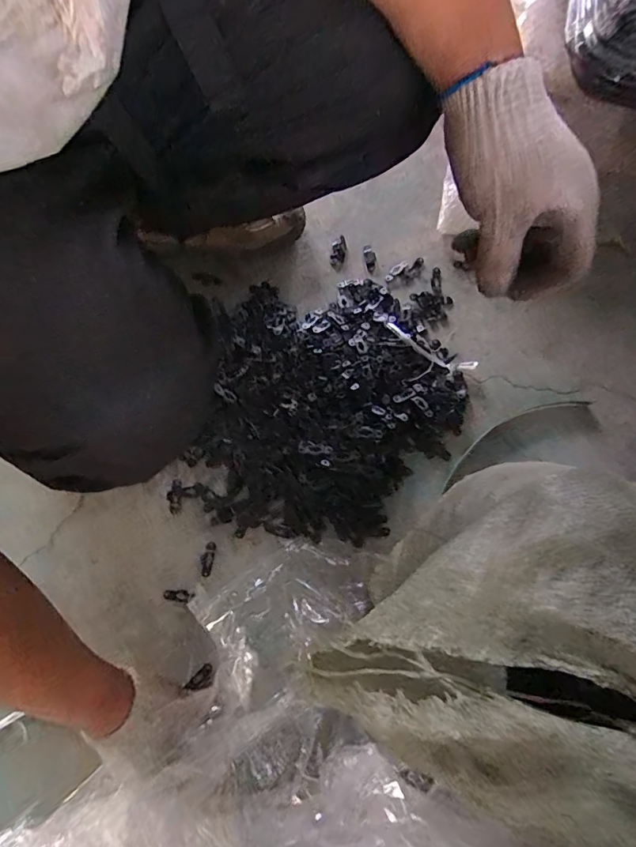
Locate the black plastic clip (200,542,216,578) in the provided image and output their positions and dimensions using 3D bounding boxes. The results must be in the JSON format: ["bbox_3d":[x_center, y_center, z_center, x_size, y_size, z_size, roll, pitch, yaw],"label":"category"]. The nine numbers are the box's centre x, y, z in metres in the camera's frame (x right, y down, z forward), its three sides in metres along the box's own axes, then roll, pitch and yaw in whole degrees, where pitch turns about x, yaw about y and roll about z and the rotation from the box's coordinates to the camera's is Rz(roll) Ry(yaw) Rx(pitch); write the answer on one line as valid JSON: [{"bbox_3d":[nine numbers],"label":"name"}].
[{"bbox_3d":[-0.146,0.178,0.600,0.017,0.004,0.044,10,78,1],"label":"black plastic clip"}]

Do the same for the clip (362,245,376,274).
[{"bbox_3d":[0.081,-0.254,0.710,0.017,0.005,0.048,-10,79,-3],"label":"clip"}]

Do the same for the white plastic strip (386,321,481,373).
[{"bbox_3d":[0.160,-0.105,0.663,0.140,0.017,0.028,28,79,5],"label":"white plastic strip"}]

